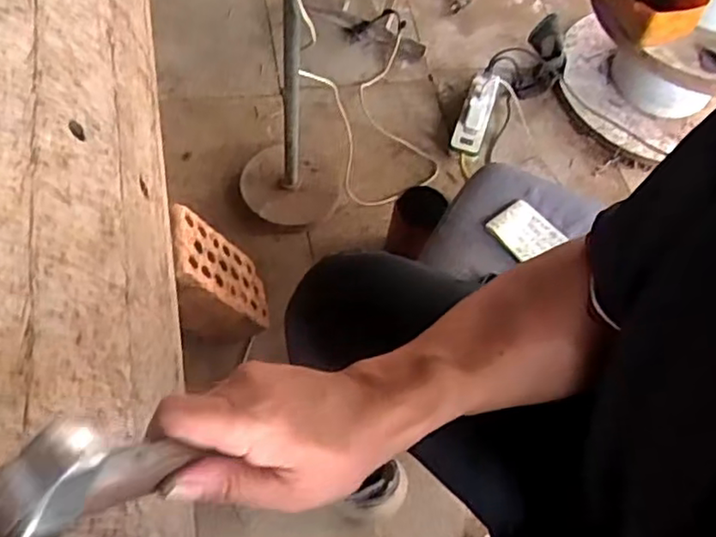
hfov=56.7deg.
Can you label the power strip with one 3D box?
[{"bbox_3d":[0.215,-0.282,1.209,0.056,0.044,0.147,20,97,11],"label":"power strip"}]

